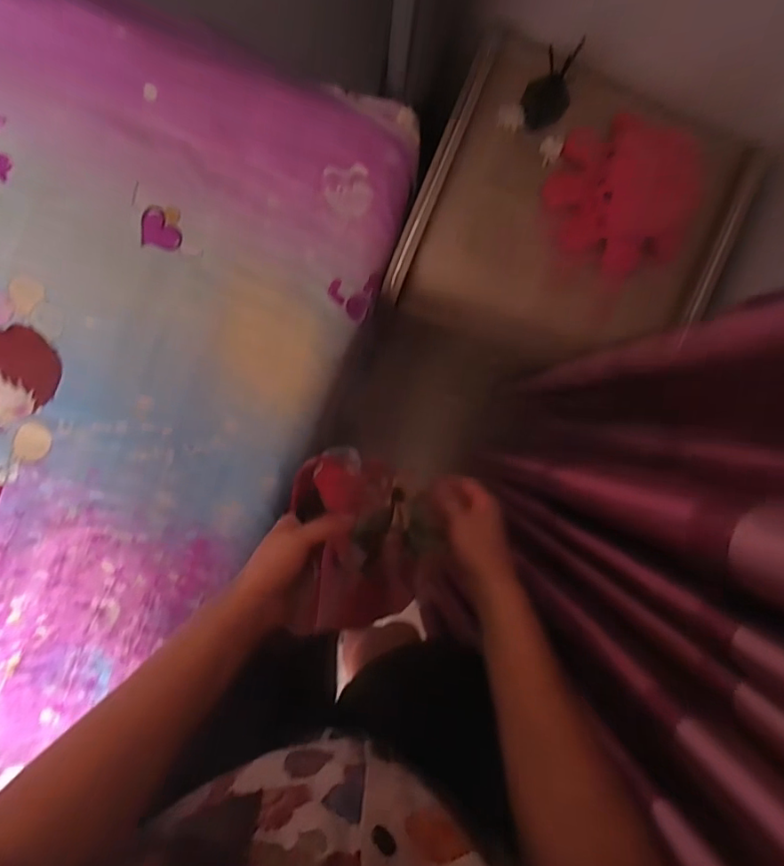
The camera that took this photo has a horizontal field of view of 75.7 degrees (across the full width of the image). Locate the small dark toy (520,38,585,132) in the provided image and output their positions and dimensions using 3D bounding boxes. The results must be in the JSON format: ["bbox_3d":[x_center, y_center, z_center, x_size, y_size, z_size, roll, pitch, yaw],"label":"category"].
[{"bbox_3d":[0.215,-0.455,0.665,0.063,0.085,0.059,-15,94,-2],"label":"small dark toy"}]

